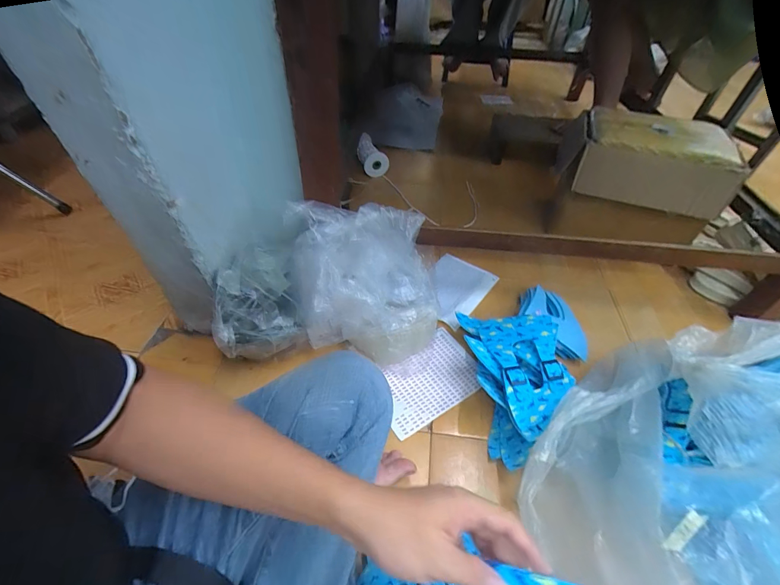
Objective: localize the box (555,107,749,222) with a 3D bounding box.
[{"bbox_3d":[0.586,-0.312,0.819,0.321,0.118,0.226,15,48,12],"label":"box"}]

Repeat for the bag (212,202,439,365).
[{"bbox_3d":[-0.101,0.001,0.626,0.368,0.258,0.165,-3,47,-5],"label":"bag"}]

